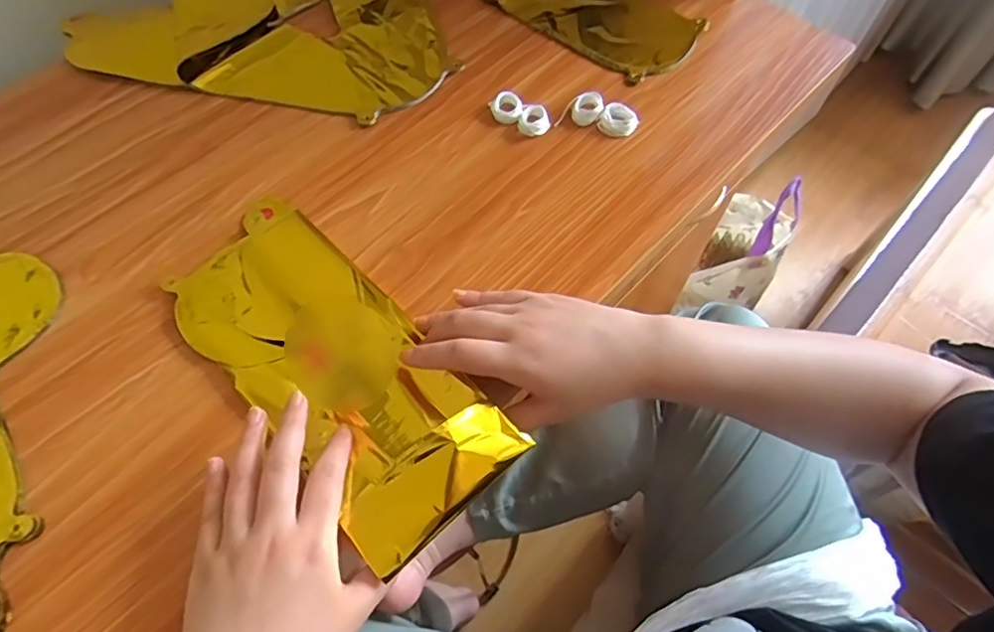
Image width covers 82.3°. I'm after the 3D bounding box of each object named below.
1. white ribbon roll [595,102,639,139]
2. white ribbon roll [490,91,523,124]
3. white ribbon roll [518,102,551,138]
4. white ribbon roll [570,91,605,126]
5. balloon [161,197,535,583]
[{"bbox_3d":[0.108,-0.177,0.512,0.033,0.011,0.029,34,66,16],"label":"white ribbon roll"},{"bbox_3d":[0.009,-0.192,0.521,0.028,0.009,0.032,1,62,-1],"label":"white ribbon roll"},{"bbox_3d":[0.033,-0.177,0.515,0.028,0.009,0.032,-20,64,-12],"label":"white ribbon roll"},{"bbox_3d":[0.082,-0.190,0.520,0.028,0.014,0.029,1,62,-1],"label":"white ribbon roll"},{"bbox_3d":[-0.116,0.029,0.396,0.119,0.023,0.279,-40,67,-20],"label":"balloon"}]

